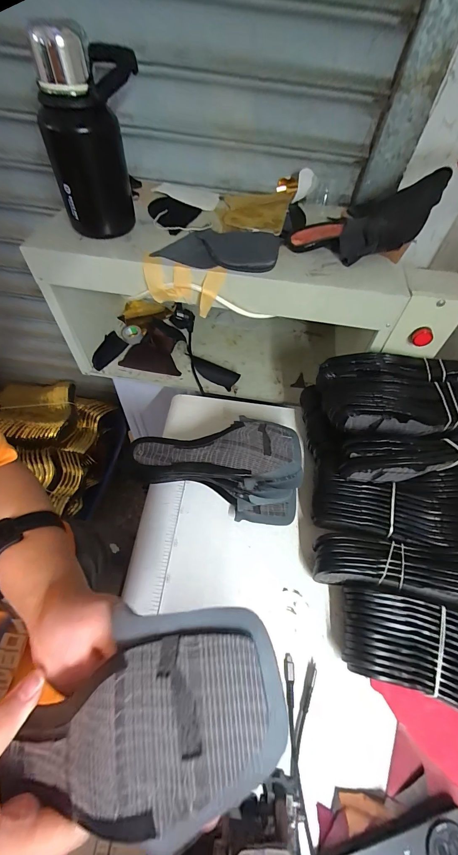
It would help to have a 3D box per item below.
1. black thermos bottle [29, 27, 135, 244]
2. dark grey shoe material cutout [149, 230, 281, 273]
[{"bbox_3d":[-0.187,-0.403,0.445,0.131,0.199,0.098,-12,59,-12],"label":"black thermos bottle"},{"bbox_3d":[-0.013,-0.284,0.494,0.180,0.009,0.117,7,56,4],"label":"dark grey shoe material cutout"}]

